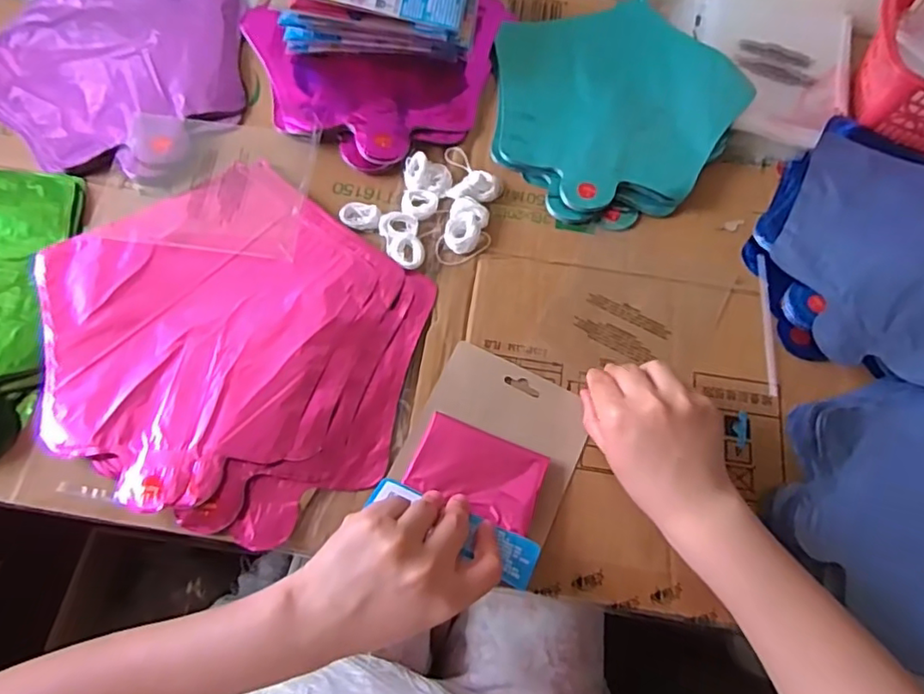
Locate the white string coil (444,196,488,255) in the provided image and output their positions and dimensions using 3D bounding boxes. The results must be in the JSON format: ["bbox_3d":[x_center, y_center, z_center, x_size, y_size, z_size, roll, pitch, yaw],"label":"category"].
[{"bbox_3d":[0.003,-0.097,0.477,0.030,0.010,0.048,12,67,2],"label":"white string coil"}]

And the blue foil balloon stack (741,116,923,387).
[{"bbox_3d":[0.365,-0.073,0.481,0.230,0.025,0.254,32,69,10],"label":"blue foil balloon stack"}]

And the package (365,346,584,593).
[{"bbox_3d":[0.021,0.070,0.411,0.113,0.029,0.135,26,70,7],"label":"package"}]

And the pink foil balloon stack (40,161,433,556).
[{"bbox_3d":[-0.166,-0.009,0.428,0.275,0.019,0.235,27,68,8],"label":"pink foil balloon stack"}]

